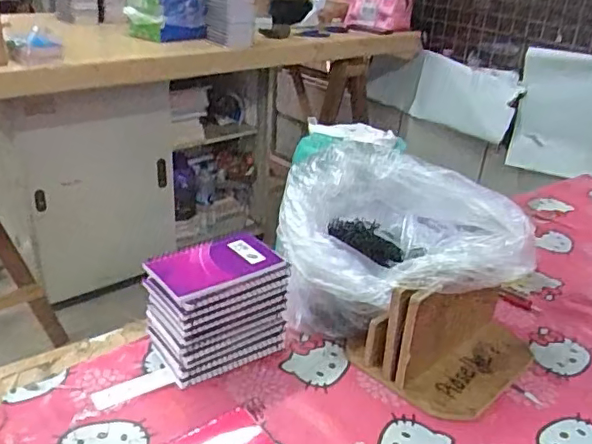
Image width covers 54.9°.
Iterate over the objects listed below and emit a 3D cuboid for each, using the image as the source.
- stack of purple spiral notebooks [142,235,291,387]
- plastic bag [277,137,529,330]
[{"bbox_3d":[-0.089,0.094,0.640,0.132,0.117,0.087,-19,34,-35],"label":"stack of purple spiral notebooks"},{"bbox_3d":[0.097,0.038,0.696,0.204,0.186,0.273,-11,30,-24],"label":"plastic bag"}]

